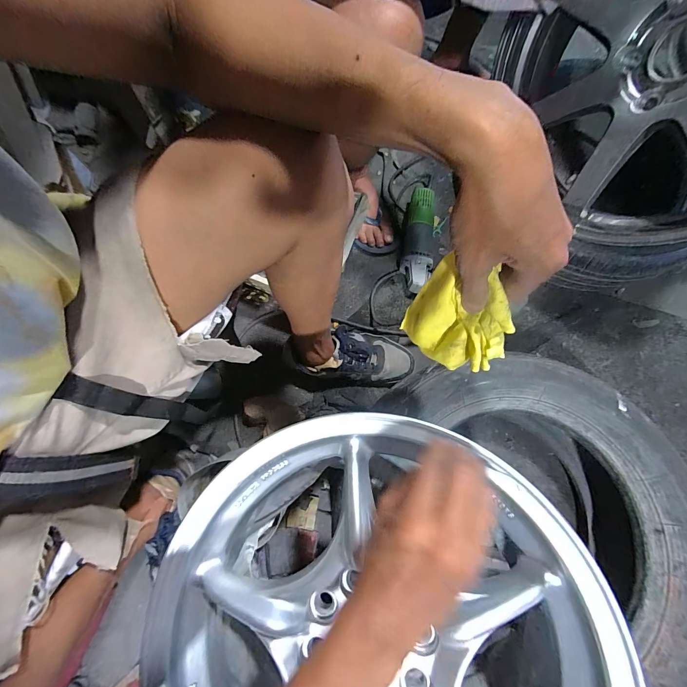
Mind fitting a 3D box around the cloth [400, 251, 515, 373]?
[{"bbox_3d":[0.103,-0.019,0.295,0.054,0.094,0.098,-38,79,-10],"label":"cloth"}]

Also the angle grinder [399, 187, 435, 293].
[{"bbox_3d":[0.171,-0.239,0.719,0.080,0.067,0.244,10,75,2],"label":"angle grinder"}]

